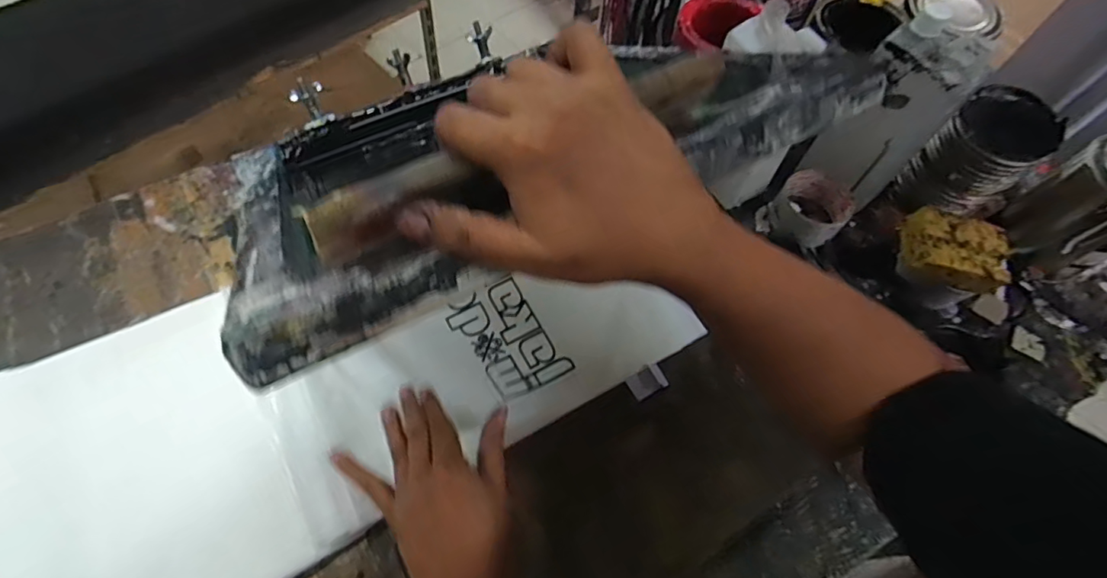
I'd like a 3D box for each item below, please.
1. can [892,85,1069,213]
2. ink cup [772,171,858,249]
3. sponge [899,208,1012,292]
[{"bbox_3d":[0.483,-0.150,0.609,0.092,0.132,0.099,1,64,-2],"label":"can"},{"bbox_3d":[0.303,-0.092,0.639,0.081,0.047,0.079,38,68,15],"label":"ink cup"},{"bbox_3d":[0.423,-0.040,0.564,0.101,0.033,0.069,18,65,6],"label":"sponge"}]

